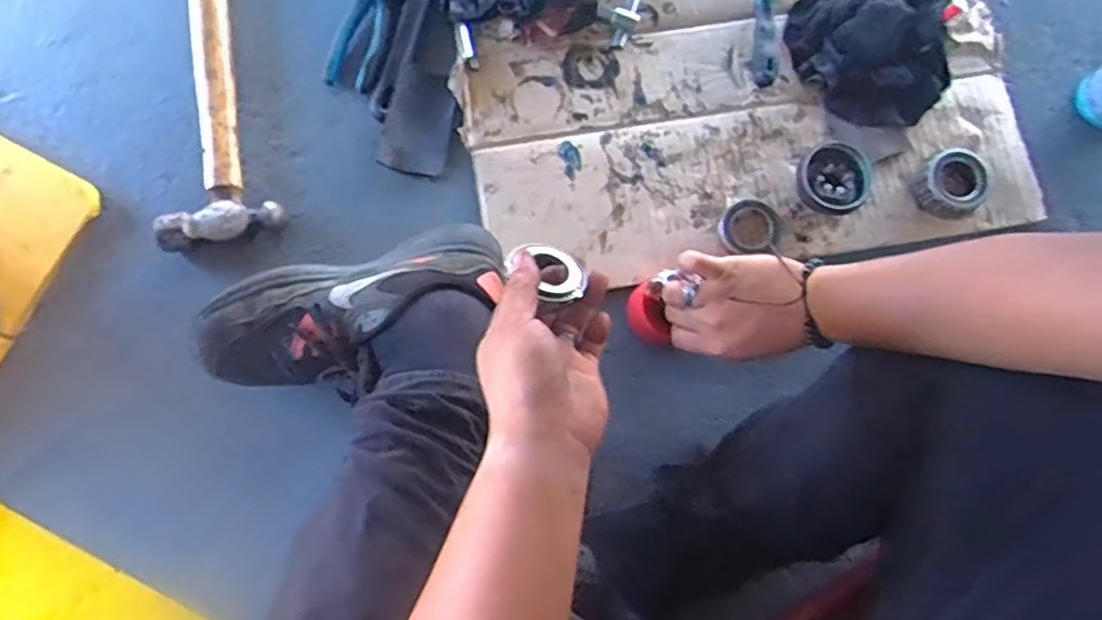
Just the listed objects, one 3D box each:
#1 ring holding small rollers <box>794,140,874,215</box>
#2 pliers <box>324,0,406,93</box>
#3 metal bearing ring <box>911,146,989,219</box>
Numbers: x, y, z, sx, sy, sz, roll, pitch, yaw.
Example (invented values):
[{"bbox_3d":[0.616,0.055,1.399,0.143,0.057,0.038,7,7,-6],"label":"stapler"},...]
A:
[{"bbox_3d":[0.284,-0.131,0.691,0.076,0.034,0.070,-43,83,-8],"label":"ring holding small rollers"},{"bbox_3d":[-0.181,-0.322,0.722,0.053,0.019,0.192,20,80,3],"label":"pliers"},{"bbox_3d":[0.405,-0.129,0.690,0.064,0.022,0.077,41,81,6],"label":"metal bearing ring"}]

